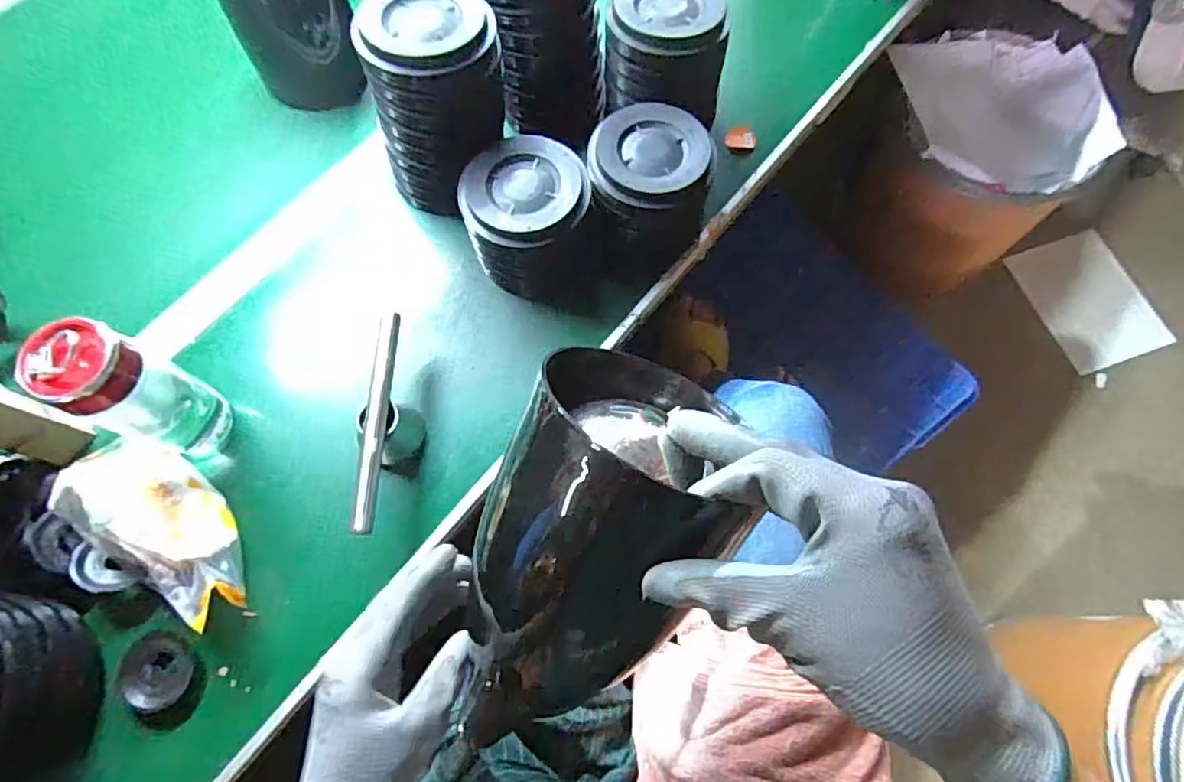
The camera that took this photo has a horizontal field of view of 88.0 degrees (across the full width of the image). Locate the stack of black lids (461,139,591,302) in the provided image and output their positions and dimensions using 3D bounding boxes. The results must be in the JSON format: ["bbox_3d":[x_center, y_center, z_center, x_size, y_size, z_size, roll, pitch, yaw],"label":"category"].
[{"bbox_3d":[-0.065,-0.169,0.628,0.126,0.114,0.122,7,71,3],"label":"stack of black lids"}]

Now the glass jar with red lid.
[{"bbox_3d":[-0.381,0.002,0.516,0.069,0.167,0.073,21,72,7],"label":"glass jar with red lid"}]

